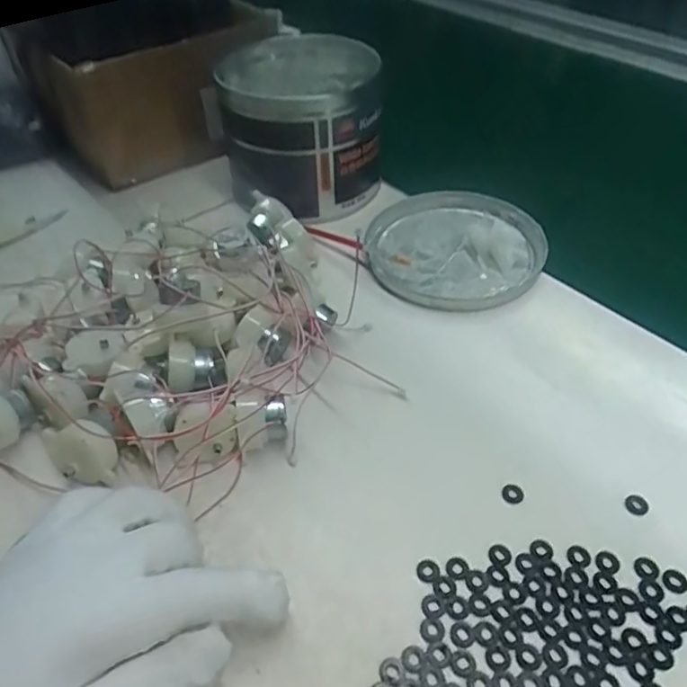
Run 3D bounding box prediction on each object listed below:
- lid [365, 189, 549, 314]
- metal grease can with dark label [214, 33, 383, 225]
[{"bbox_3d":[0.086,-0.076,0.452,0.128,0.015,0.132,-1,45,1],"label":"lid"},{"bbox_3d":[-0.036,-0.186,0.508,0.124,0.103,0.165,-8,45,-6],"label":"metal grease can with dark label"}]

